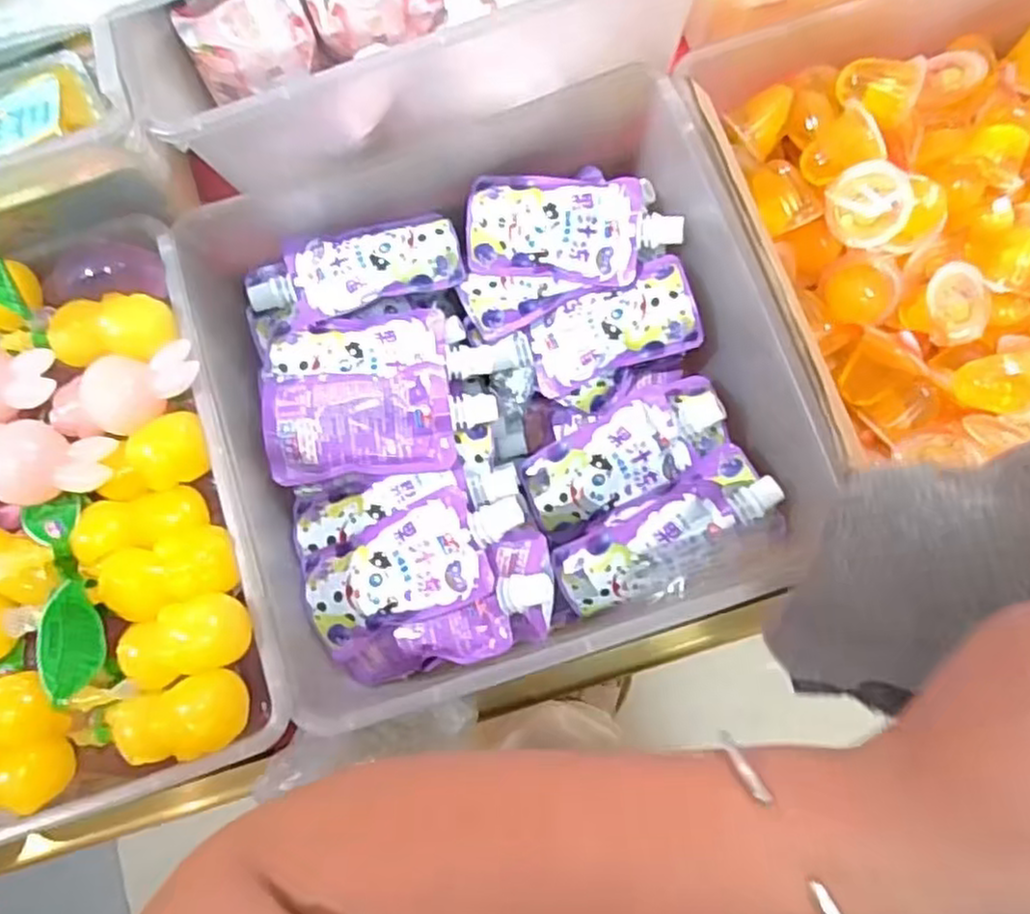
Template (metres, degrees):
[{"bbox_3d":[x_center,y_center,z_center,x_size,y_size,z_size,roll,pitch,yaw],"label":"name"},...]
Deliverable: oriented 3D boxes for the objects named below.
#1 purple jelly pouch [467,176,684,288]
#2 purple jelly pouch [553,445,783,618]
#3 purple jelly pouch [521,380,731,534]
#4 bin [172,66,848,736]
[{"bbox_3d":[0.035,-0.140,0.439,0.124,0.018,0.061,2,80,1],"label":"purple jelly pouch"},{"bbox_3d":[0.082,0.041,0.406,0.125,0.043,0.040,-31,81,-5],"label":"purple jelly pouch"},{"bbox_3d":[0.066,-0.004,0.433,0.124,0.032,0.052,-27,81,-4],"label":"purple jelly pouch"},{"bbox_3d":[-0.008,-0.039,0.417,0.301,0.100,0.304,-23,80,-3],"label":"bin"}]

